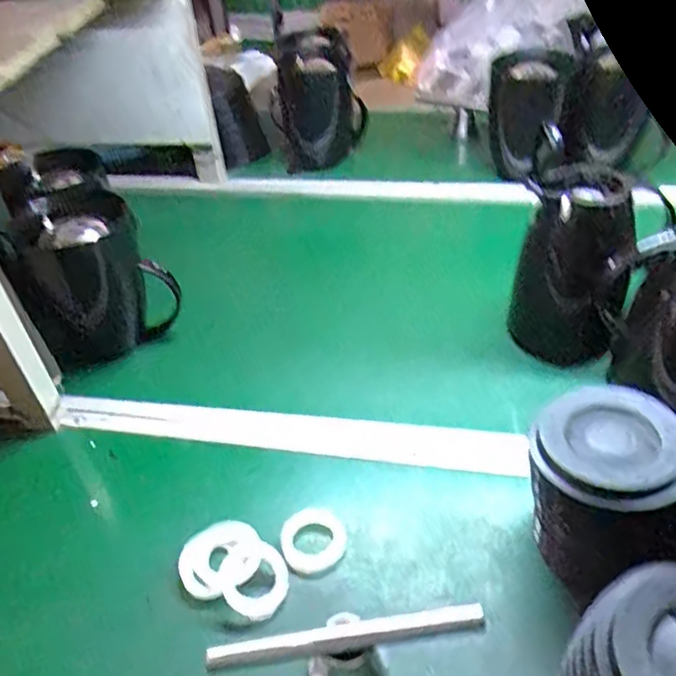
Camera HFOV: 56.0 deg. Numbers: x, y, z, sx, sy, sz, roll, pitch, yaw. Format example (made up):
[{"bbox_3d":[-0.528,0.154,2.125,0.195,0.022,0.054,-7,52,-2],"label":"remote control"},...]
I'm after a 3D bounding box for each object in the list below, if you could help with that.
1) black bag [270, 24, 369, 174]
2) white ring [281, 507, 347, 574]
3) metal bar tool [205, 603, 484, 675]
[{"bbox_3d":[-0.031,-0.426,1.150,0.158,0.196,0.152,-6,40,-1],"label":"black bag"},{"bbox_3d":[-0.023,0.182,0.578,0.058,0.010,0.054,-3,40,3],"label":"white ring"},{"bbox_3d":[0.009,0.238,0.474,0.199,0.066,0.042,-11,40,-6],"label":"metal bar tool"}]

